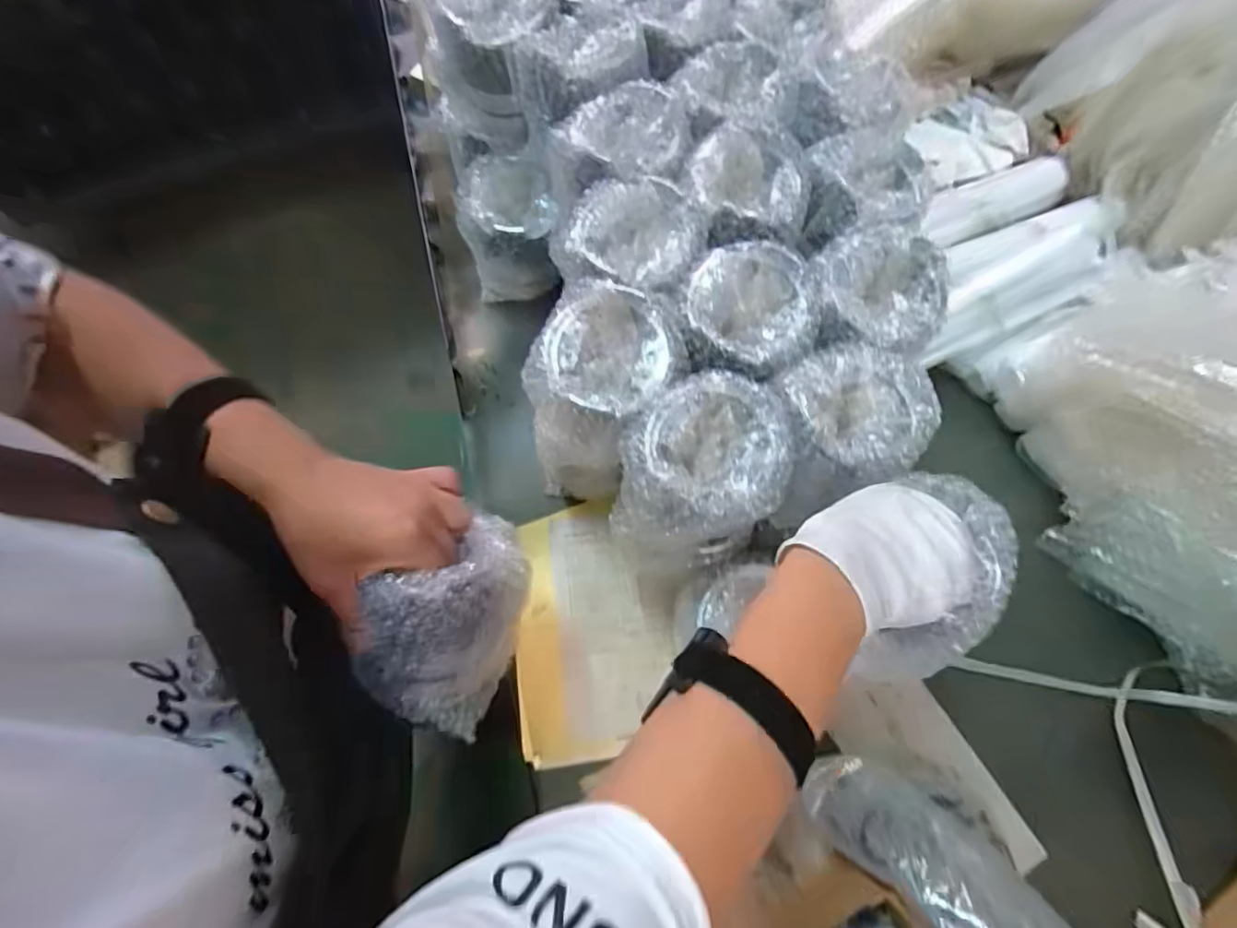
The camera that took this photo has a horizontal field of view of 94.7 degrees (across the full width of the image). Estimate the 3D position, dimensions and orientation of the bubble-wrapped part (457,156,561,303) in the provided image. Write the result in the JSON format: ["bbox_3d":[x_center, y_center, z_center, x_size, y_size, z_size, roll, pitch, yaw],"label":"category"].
[{"bbox_3d":[-0.126,-0.263,0.644,0.101,0.104,0.111,-9,70,-6],"label":"bubble-wrapped part"}]

